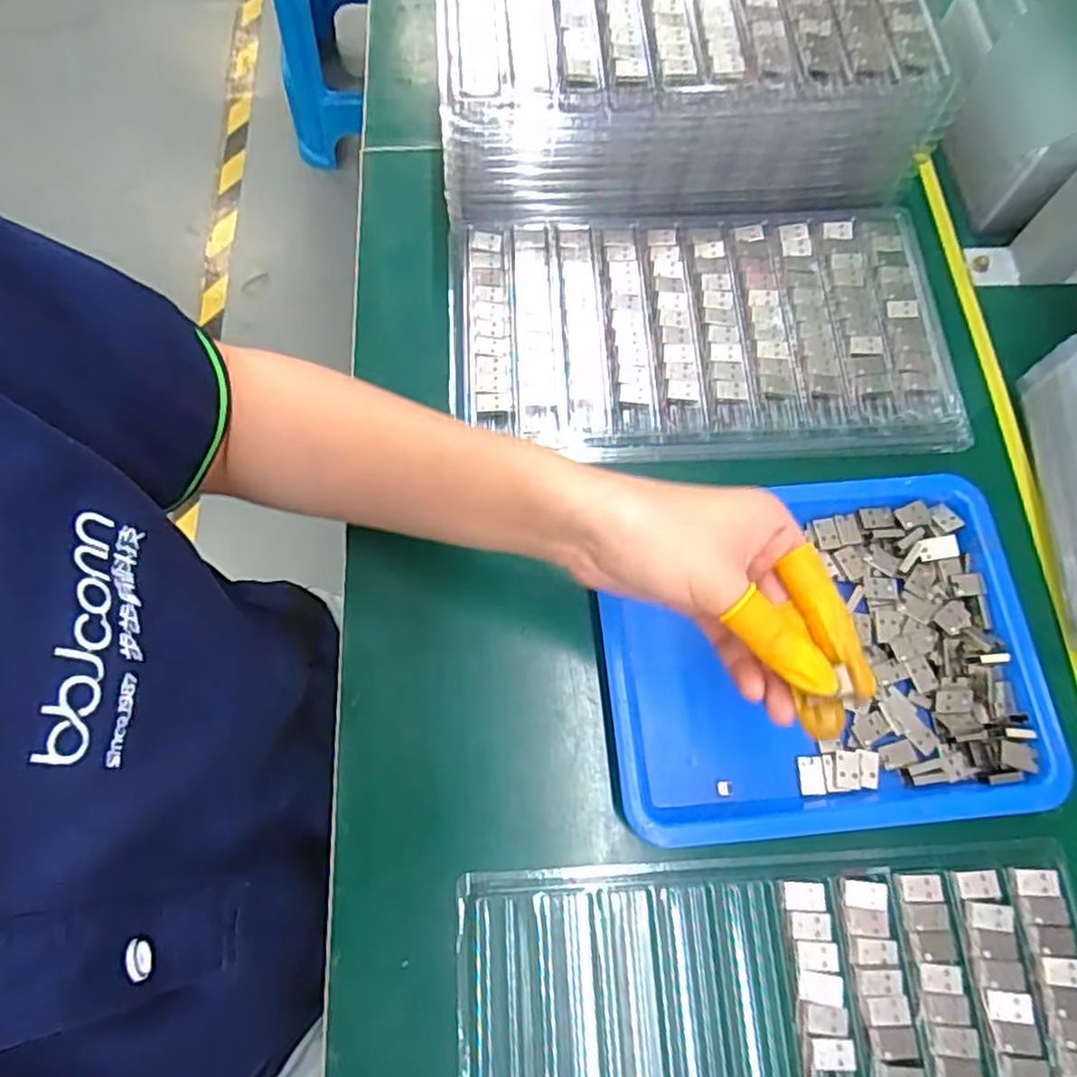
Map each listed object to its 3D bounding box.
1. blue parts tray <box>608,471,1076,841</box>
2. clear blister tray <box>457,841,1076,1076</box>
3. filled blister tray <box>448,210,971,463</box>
[{"bbox_3d":[0.145,0.055,0.357,0.222,0.024,0.171,-5,72,0],"label":"blue parts tray"},{"bbox_3d":[0.111,0.234,0.312,0.289,0.012,0.165,-4,72,0],"label":"clear blister tray"},{"bbox_3d":[0.096,-0.126,0.421,0.296,0.013,0.160,-2,72,1],"label":"filled blister tray"}]

